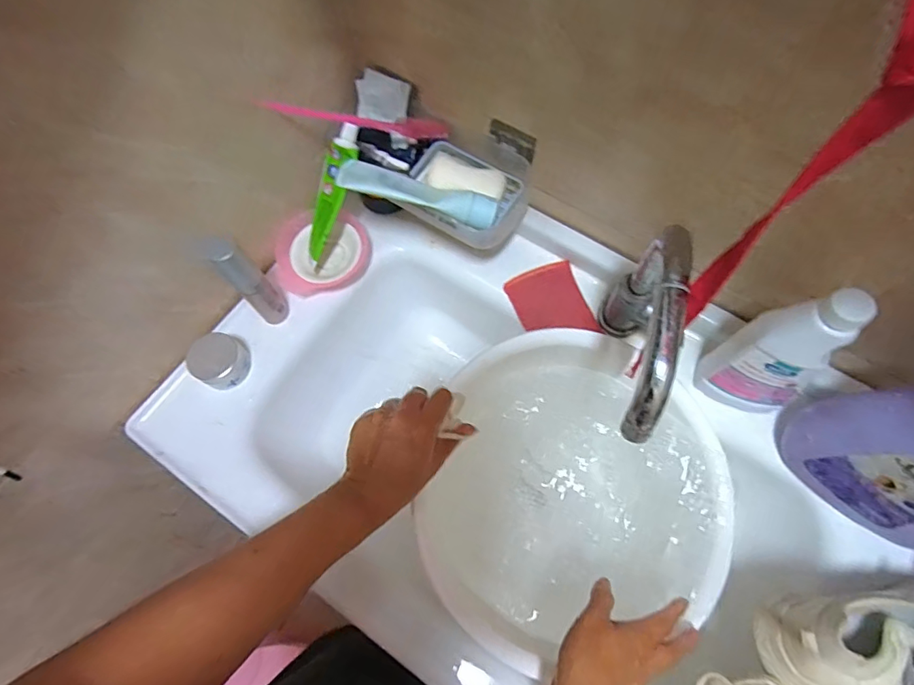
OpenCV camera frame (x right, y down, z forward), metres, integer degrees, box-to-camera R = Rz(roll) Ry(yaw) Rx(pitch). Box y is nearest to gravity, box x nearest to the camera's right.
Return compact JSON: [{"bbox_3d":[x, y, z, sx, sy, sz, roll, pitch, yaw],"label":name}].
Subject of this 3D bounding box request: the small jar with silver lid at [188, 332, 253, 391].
[{"bbox_3d":[-0.272,0.019,0.570,0.057,0.043,0.062,30,72,12],"label":"small jar with silver lid"}]

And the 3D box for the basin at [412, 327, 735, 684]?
[{"bbox_3d":[0.119,0.149,0.532,0.329,0.105,0.302,-1,68,1],"label":"basin"}]

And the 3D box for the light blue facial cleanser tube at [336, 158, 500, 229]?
[{"bbox_3d":[-0.042,-0.158,0.536,0.170,0.049,0.053,14,70,7],"label":"light blue facial cleanser tube"}]

